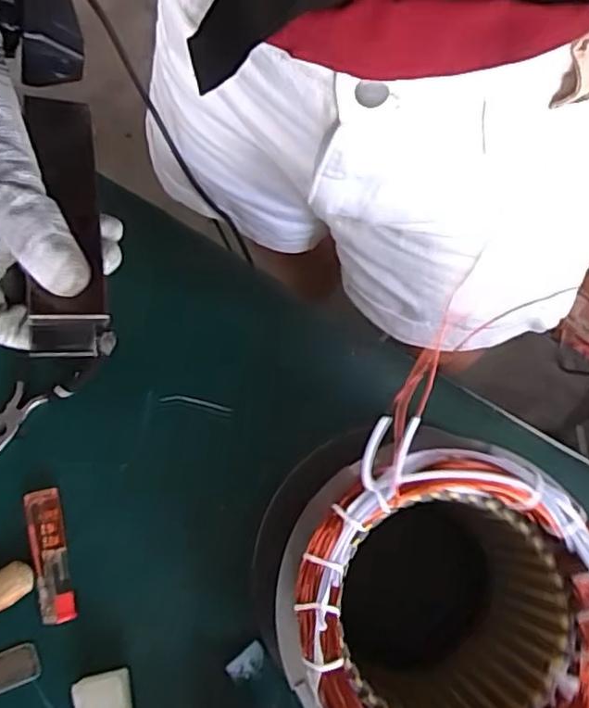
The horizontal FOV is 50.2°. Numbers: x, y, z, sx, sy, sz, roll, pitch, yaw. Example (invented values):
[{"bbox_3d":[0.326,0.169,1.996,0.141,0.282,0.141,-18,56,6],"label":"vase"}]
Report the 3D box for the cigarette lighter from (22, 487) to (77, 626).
[{"bbox_3d":[-0.165,0.135,0.422,0.023,0.015,0.085,-14,78,-3],"label":"cigarette lighter"}]

